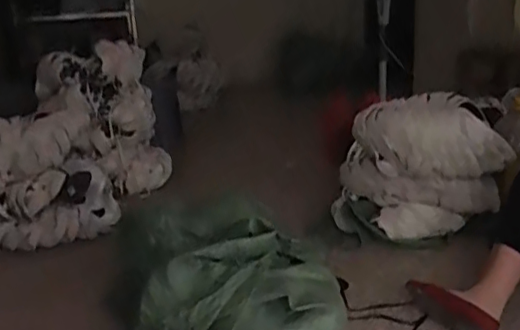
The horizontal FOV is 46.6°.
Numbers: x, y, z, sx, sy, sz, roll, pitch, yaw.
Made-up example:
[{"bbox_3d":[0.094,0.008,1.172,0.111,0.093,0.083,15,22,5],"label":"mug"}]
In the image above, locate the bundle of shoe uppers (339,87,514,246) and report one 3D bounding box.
[{"bbox_3d":[0.465,0.003,1.701,0.382,0.337,0.265,-13,20,-30],"label":"bundle of shoe uppers"}]

